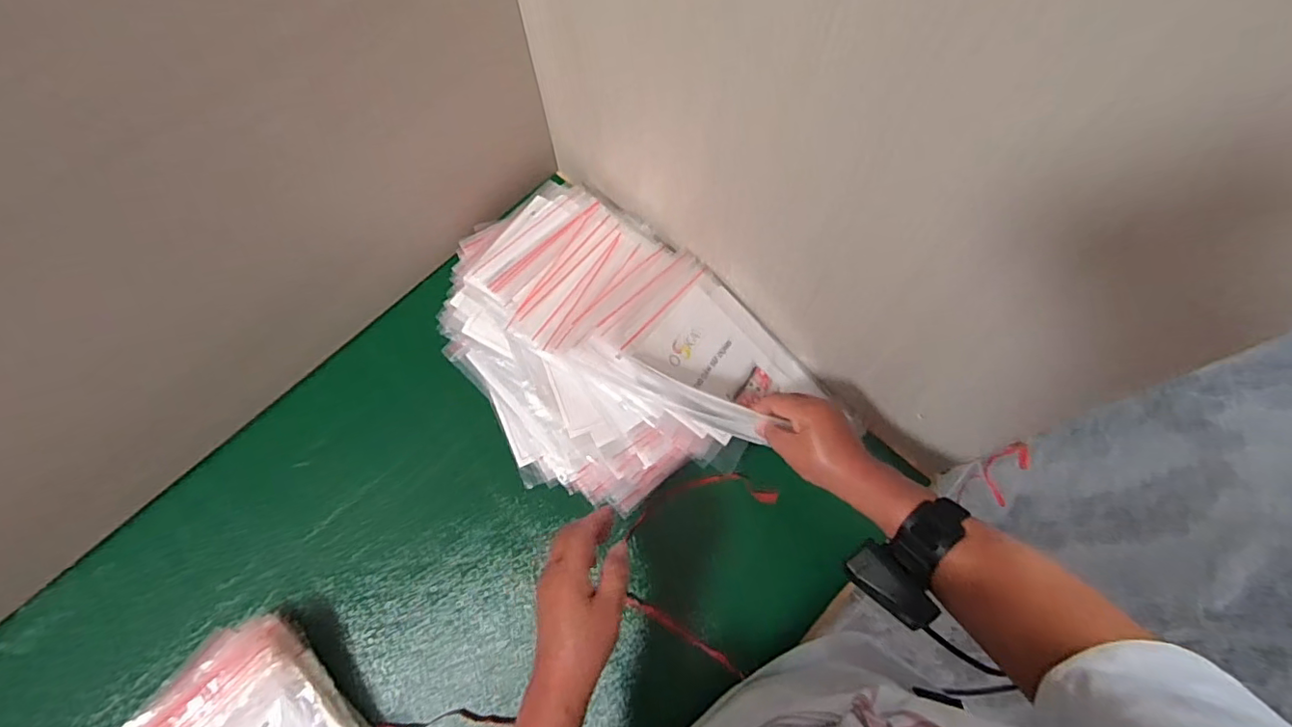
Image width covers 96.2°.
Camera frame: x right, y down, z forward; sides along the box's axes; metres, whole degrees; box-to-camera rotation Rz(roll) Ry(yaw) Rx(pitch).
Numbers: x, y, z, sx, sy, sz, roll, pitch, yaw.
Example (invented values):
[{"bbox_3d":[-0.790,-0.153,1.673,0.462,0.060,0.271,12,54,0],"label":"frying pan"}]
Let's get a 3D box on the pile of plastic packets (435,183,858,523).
[{"bbox_3d":[-0.043,-0.024,0.626,0.408,0.107,0.287,43,76,12],"label":"pile of plastic packets"}]

